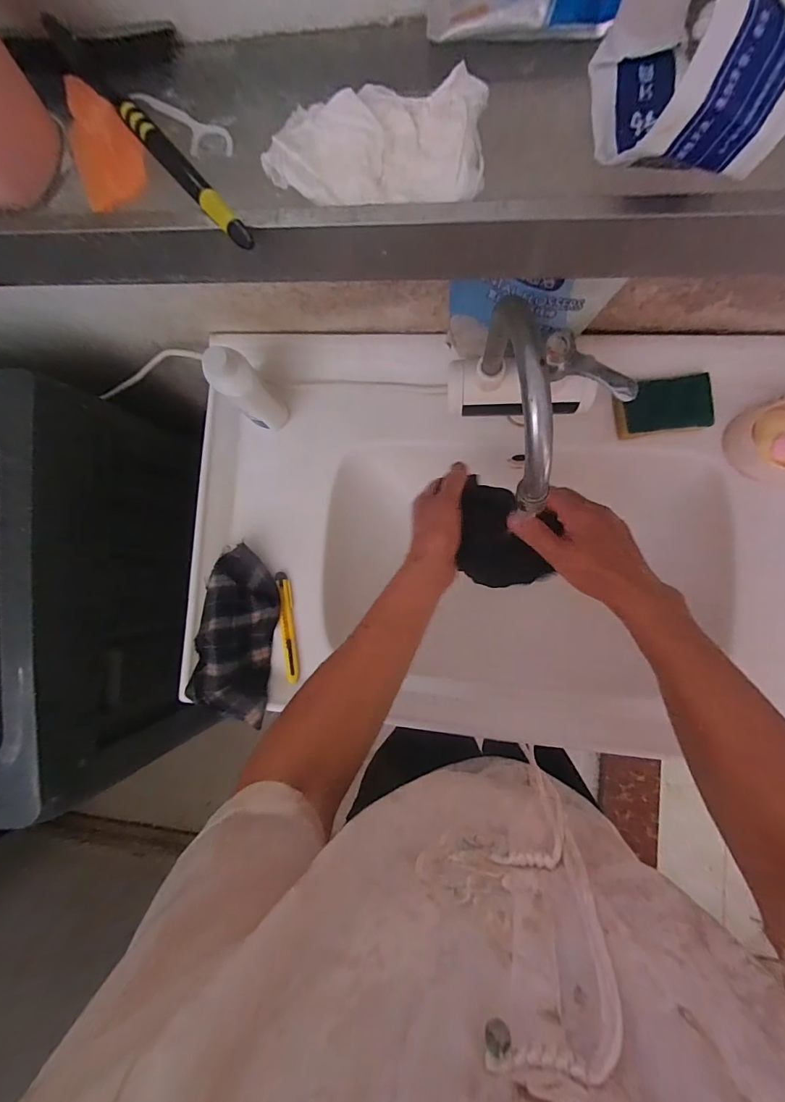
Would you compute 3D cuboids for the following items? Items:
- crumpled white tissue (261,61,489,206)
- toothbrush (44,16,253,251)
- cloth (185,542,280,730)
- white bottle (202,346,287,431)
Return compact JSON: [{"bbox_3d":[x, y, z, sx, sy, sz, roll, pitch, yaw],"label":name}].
[{"bbox_3d":[-0.010,-0.199,0.213,0.107,0.012,0.054,2,87,8],"label":"crumpled white tissue"},{"bbox_3d":[-0.130,-0.222,0.227,0.012,0.011,0.170,-42,82,3],"label":"toothbrush"},{"bbox_3d":[-0.196,0.101,0.537,0.100,0.040,0.210,4,87,8],"label":"cloth"},{"bbox_3d":[-0.171,-0.190,0.508,0.060,0.127,0.047,42,92,8],"label":"white bottle"}]

